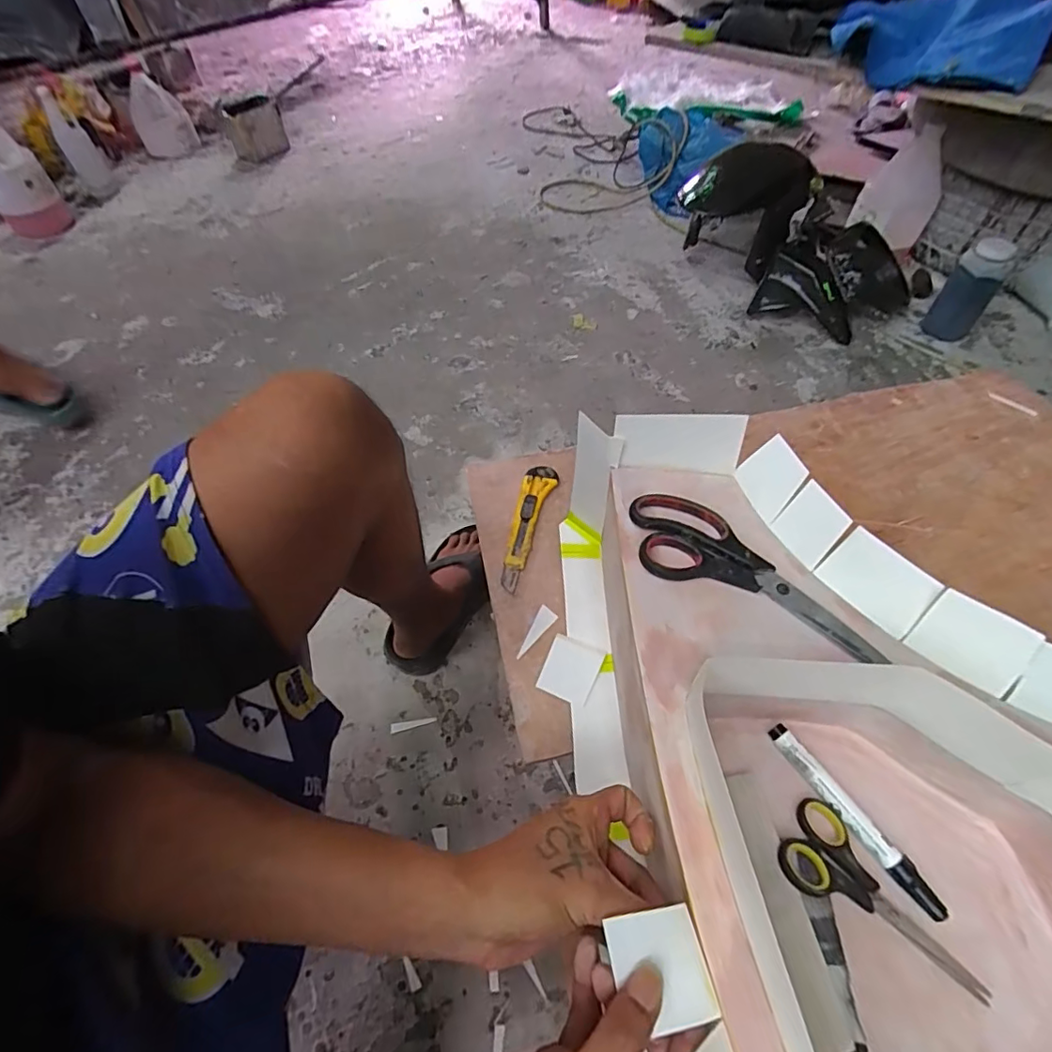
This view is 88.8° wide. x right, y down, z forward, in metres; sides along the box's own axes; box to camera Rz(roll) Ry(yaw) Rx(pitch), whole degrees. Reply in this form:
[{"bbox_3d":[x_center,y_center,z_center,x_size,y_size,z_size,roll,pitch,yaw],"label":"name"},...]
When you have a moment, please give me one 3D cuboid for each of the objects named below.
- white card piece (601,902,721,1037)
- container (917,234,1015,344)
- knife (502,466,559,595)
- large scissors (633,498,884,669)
[{"bbox_3d":[0.070,0.231,0.280,0.052,0.004,0.048,0,58,-20],"label":"white card piece"},{"bbox_3d":[0.925,-0.494,1.119,0.095,0.167,0.091,31,62,21],"label":"container"},{"bbox_3d":[-0.001,-0.003,0.610,0.035,0.014,0.164,13,57,11],"label":"knife"},{"bbox_3d":[0.172,0.033,0.411,0.200,0.011,0.072,26,60,19],"label":"large scissors"}]

